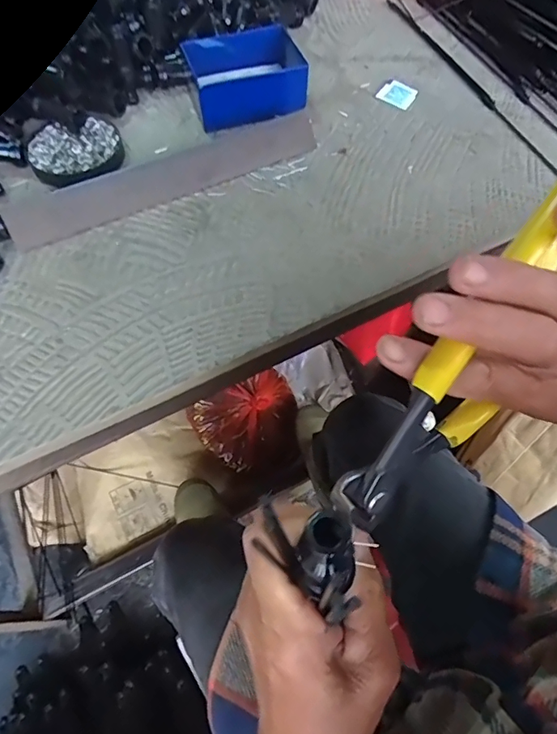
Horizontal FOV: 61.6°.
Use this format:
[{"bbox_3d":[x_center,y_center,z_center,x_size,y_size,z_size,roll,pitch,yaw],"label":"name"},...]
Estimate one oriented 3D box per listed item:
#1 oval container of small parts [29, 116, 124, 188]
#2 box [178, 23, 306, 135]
[{"bbox_3d":[-0.185,-0.199,0.432,0.083,0.016,0.072,-23,65,-13],"label":"oval container of small parts"},{"bbox_3d":[-0.032,-0.290,0.467,0.105,0.045,0.089,-14,63,-9],"label":"box"}]

